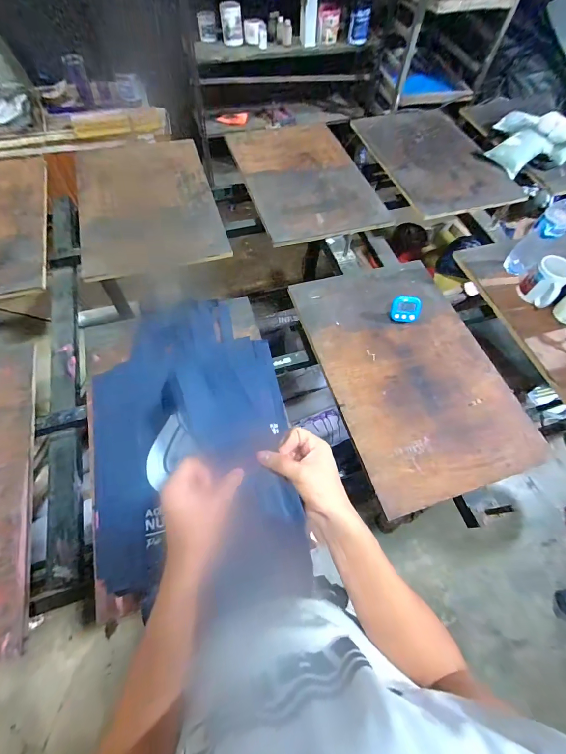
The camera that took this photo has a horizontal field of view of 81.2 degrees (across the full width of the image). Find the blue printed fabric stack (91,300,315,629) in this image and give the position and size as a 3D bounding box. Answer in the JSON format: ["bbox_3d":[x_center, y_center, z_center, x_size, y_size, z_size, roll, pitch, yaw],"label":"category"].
[{"bbox_3d":[-0.182,0.115,0.678,0.378,0.058,0.642,-13,63,-9],"label":"blue printed fabric stack"}]

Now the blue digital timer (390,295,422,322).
[{"bbox_3d":[0.301,-0.167,0.808,0.066,0.064,0.013,7,18,10],"label":"blue digital timer"}]

